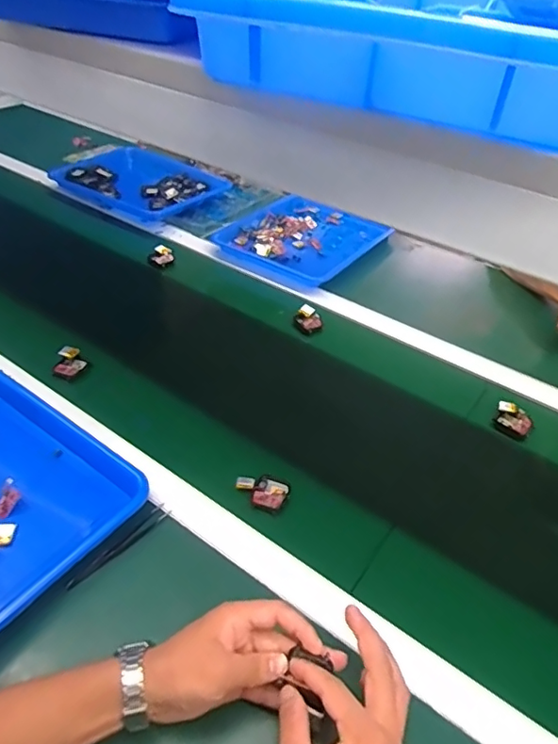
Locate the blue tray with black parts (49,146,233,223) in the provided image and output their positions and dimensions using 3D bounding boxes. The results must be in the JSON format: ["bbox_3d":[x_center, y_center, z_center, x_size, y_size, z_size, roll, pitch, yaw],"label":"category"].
[{"bbox_3d":[-0.298,-0.415,1.187,0.336,0.038,0.235,22,44,20],"label":"blue tray with black parts"}]

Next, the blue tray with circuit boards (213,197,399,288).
[{"bbox_3d":[0.058,-0.270,1.066,0.256,0.032,0.297,28,47,25],"label":"blue tray with circuit boards"}]

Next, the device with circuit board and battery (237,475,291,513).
[{"bbox_3d":[-0.019,0.130,0.603,0.058,0.008,0.042,20,44,18],"label":"device with circuit board and battery"}]

